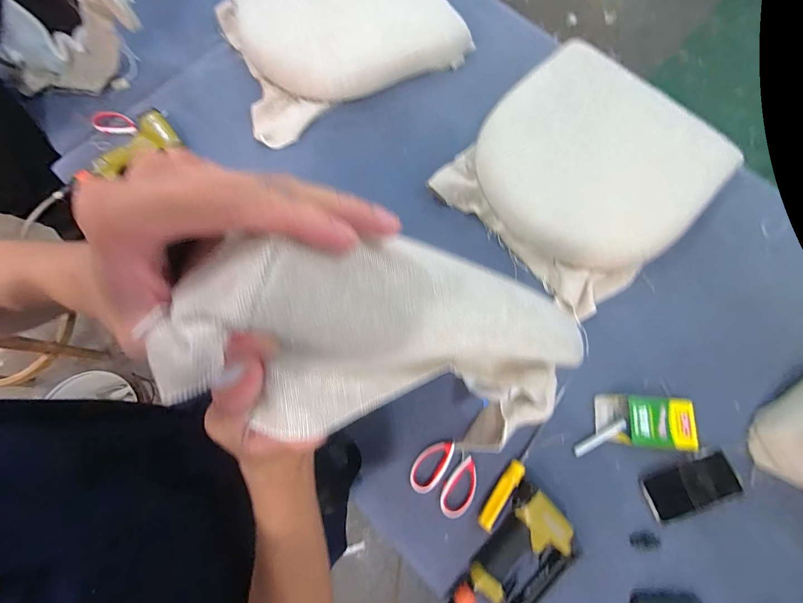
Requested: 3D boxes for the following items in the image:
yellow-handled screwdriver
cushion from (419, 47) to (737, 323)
[{"bbox_3d":[0.216,0.261,0.588,0.026,0.027,0.274,37,78,10],"label":"yellow-handled screwdriver"},{"bbox_3d":[0.352,-0.261,0.684,0.428,0.107,0.436,43,79,11],"label":"cushion"}]

